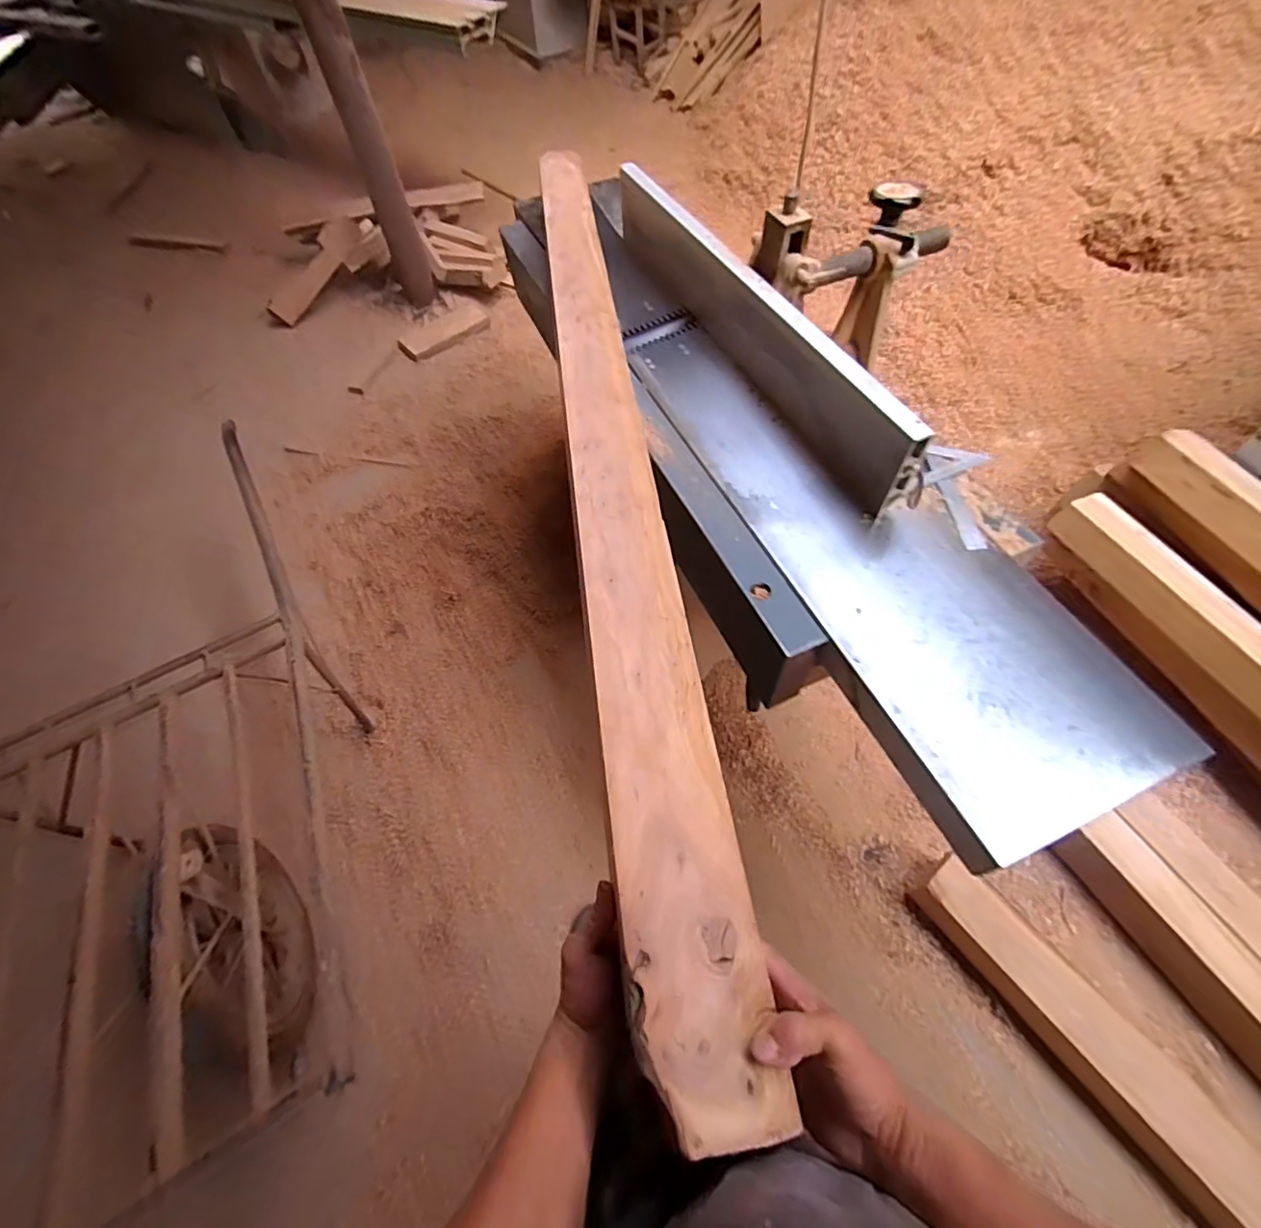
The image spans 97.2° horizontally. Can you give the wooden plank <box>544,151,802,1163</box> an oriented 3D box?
[{"bbox_3d":[-0.033,-0.269,0.763,0.107,0.015,1.488,-8,57,-1],"label":"wooden plank"}]

